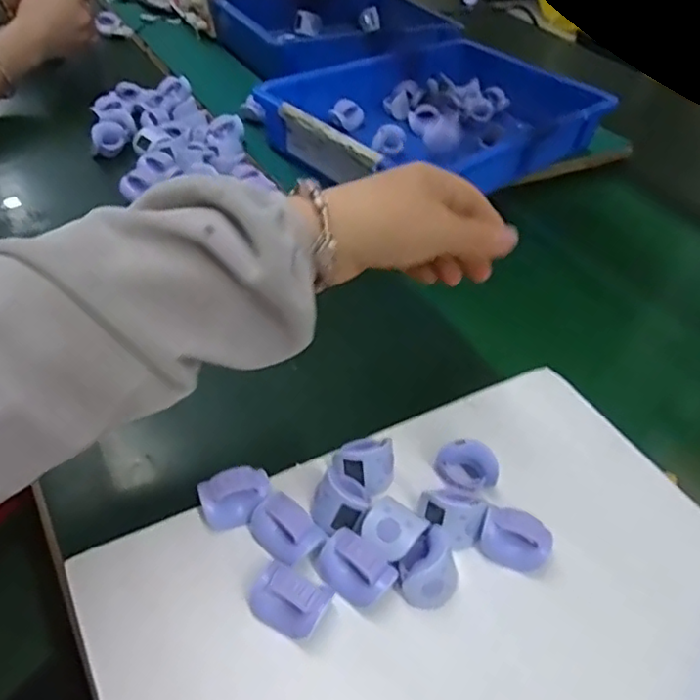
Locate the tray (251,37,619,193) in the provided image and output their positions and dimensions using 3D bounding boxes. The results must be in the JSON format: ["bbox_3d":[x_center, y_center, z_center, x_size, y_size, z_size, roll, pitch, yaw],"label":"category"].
[{"bbox_3d":[0.103,-0.264,0.704,0.361,0.064,0.246,-30,55,-33],"label":"tray"}]

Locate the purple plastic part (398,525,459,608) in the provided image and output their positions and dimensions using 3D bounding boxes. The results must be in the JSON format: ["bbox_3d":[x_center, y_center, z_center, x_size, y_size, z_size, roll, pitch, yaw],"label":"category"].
[{"bbox_3d":[0.045,0.123,0.346,0.030,0.026,0.038,34,49,25],"label":"purple plastic part"}]

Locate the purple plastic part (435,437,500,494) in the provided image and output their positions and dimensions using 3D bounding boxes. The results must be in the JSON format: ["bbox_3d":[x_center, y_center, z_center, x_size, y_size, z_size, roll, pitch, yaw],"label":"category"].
[{"bbox_3d":[0.077,0.077,0.404,0.039,0.034,0.020,22,45,15],"label":"purple plastic part"}]

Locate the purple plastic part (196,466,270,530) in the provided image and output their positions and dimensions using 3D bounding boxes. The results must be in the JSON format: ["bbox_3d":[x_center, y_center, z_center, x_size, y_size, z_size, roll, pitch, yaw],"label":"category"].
[{"bbox_3d":[-0.067,0.087,0.369,0.041,0.022,0.026,-11,46,-19],"label":"purple plastic part"}]

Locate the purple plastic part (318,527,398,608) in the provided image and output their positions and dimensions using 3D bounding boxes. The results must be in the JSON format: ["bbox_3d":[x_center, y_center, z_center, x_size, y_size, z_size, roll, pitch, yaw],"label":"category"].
[{"bbox_3d":[0.003,0.121,0.343,0.042,0.019,0.028,29,47,21],"label":"purple plastic part"}]

